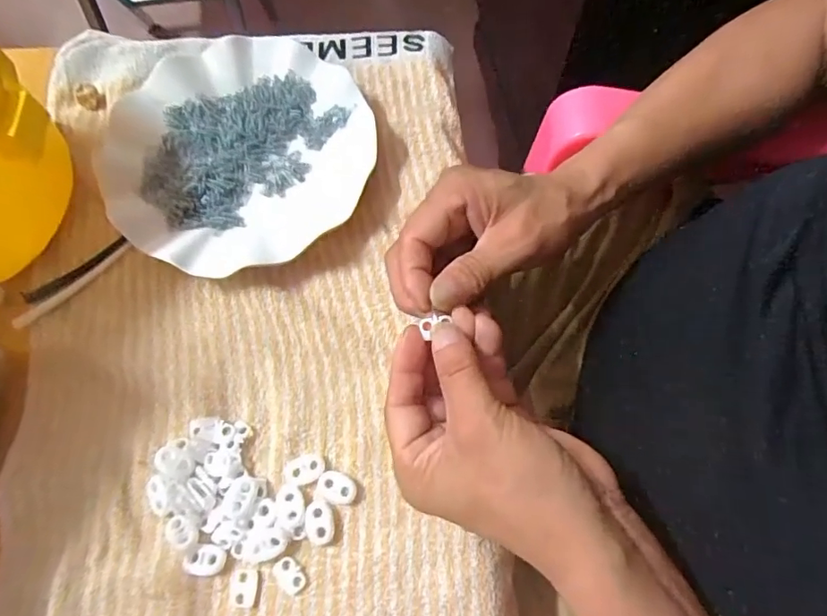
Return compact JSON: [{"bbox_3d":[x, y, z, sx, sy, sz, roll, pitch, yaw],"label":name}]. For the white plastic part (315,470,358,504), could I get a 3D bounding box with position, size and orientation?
[{"bbox_3d":[-0.044,0.103,0.287,0.023,0.005,0.016,21,73,4],"label":"white plastic part"}]

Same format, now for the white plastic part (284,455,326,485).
[{"bbox_3d":[-0.063,0.093,0.290,0.023,0.004,0.015,-15,73,-7],"label":"white plastic part"}]

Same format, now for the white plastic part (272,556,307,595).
[{"bbox_3d":[-0.068,0.145,0.273,0.013,0.004,0.020,-42,78,-14],"label":"white plastic part"}]

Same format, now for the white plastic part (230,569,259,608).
[{"bbox_3d":[-0.092,0.151,0.271,0.014,0.004,0.018,2,72,-2],"label":"white plastic part"}]

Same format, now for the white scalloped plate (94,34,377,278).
[{"bbox_3d":[-0.120,-0.111,0.350,0.179,0.019,0.179,1,72,-2],"label":"white scalloped plate"}]

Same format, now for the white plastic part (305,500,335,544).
[{"bbox_3d":[-0.052,0.119,0.280,0.015,0.004,0.023,-8,73,-5],"label":"white plastic part"}]

